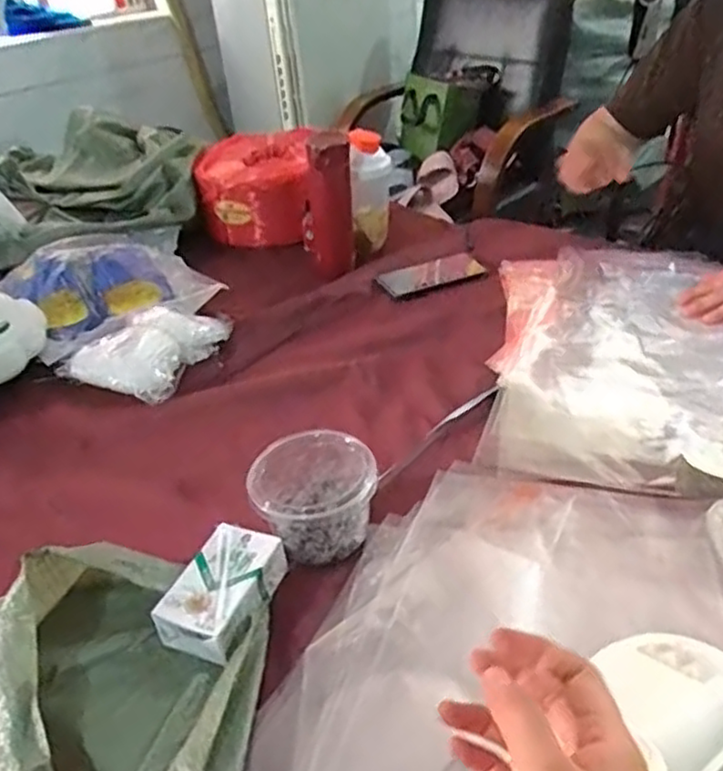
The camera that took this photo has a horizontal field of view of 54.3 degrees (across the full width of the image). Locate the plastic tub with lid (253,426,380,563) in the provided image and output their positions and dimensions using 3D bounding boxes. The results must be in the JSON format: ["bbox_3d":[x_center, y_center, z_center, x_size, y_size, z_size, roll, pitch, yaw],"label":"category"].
[{"bbox_3d":[-0.045,0.105,0.665,0.107,0.082,0.103,-3,35,2],"label":"plastic tub with lid"}]

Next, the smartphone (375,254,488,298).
[{"bbox_3d":[0.103,-0.164,1.045,0.153,0.012,0.059,-17,49,-10],"label":"smartphone"}]

